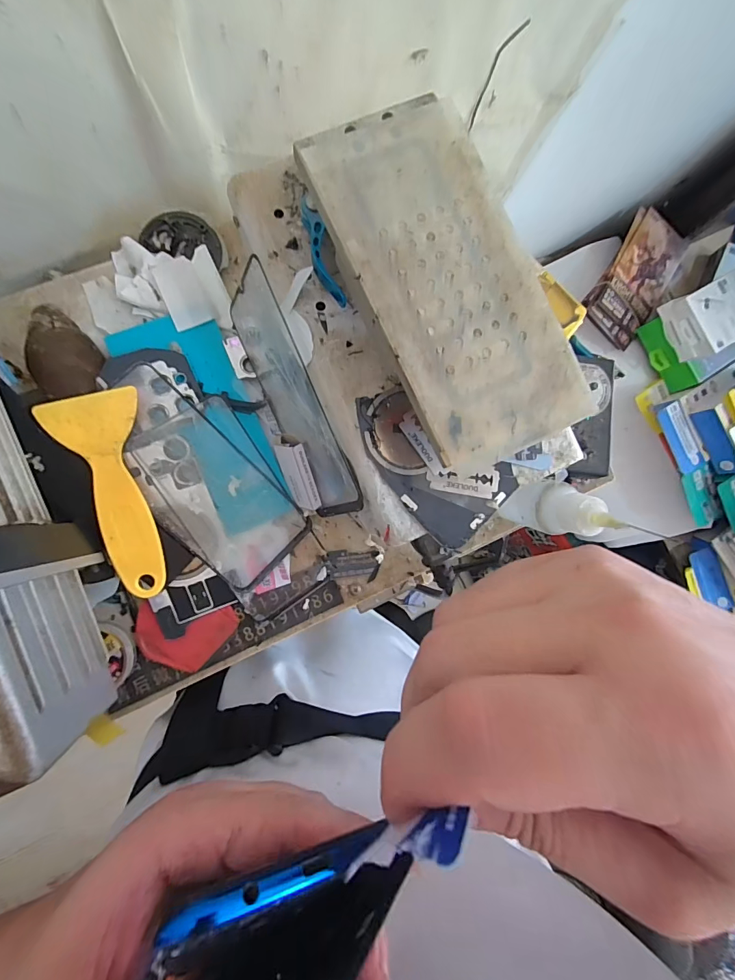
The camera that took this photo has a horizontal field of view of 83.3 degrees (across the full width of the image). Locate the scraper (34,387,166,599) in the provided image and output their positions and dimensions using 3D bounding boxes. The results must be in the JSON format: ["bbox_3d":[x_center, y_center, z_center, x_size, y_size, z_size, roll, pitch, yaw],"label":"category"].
[{"bbox_3d":[-0.167,0.005,0.265,0.053,0.015,0.131,-9,87,-8],"label":"scraper"}]

